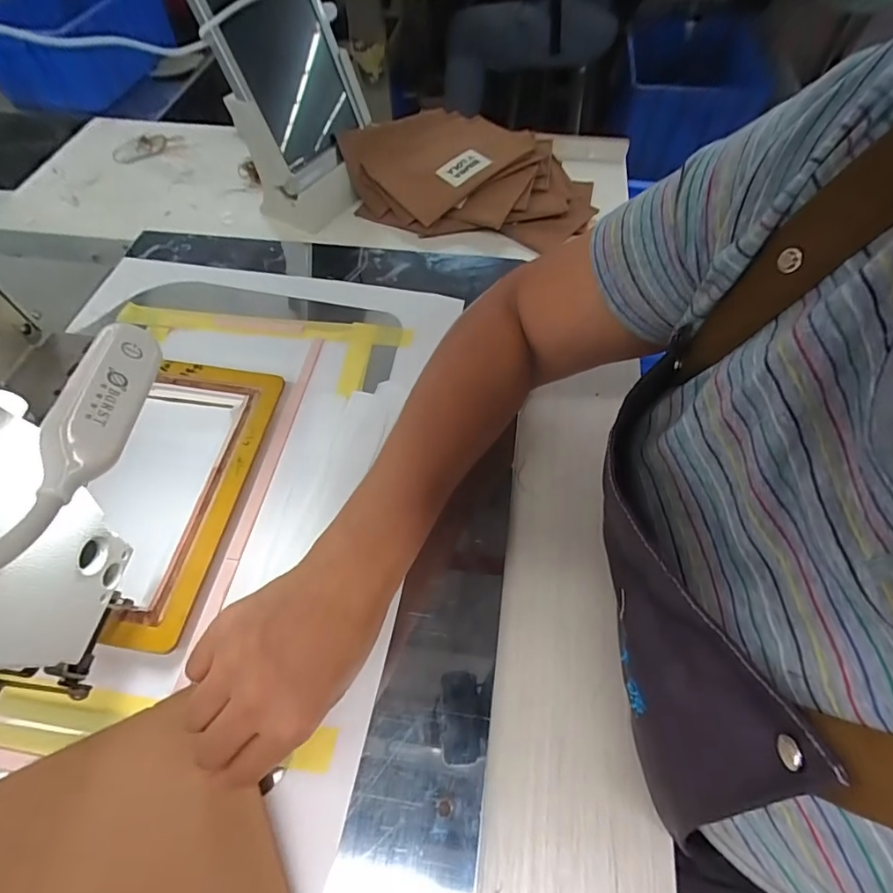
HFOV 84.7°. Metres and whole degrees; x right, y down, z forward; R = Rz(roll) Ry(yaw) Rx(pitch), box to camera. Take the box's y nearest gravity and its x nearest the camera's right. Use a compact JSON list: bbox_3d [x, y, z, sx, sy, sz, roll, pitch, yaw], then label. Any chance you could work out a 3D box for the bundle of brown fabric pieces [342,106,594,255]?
[{"bbox_3d":[0.033,-0.344,0.612,0.298,0.048,0.213,17,62,11],"label":"bundle of brown fabric pieces"}]

